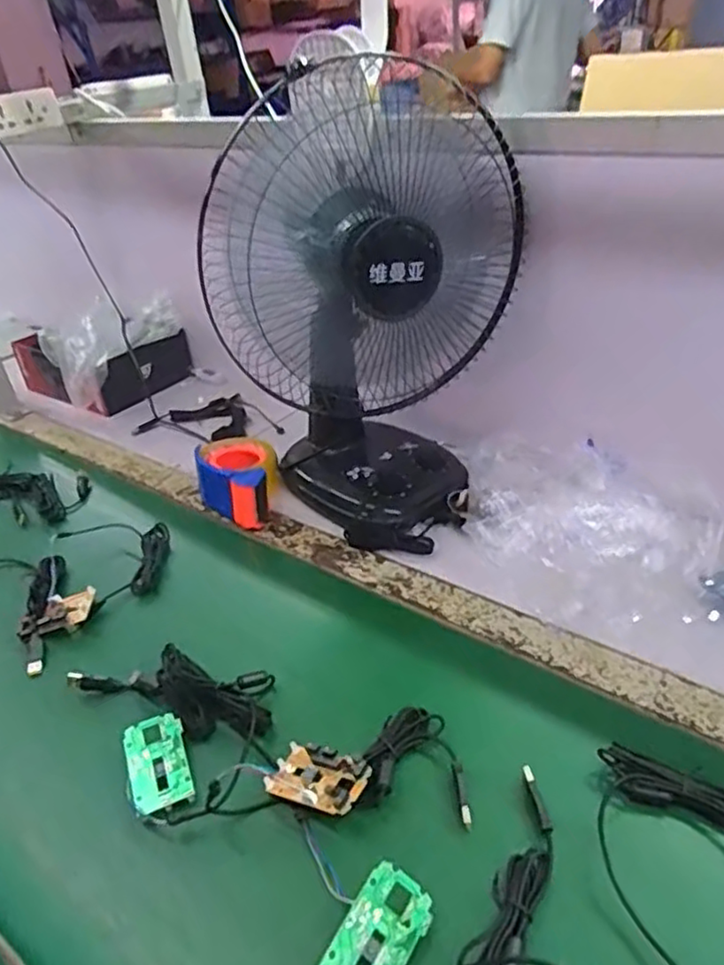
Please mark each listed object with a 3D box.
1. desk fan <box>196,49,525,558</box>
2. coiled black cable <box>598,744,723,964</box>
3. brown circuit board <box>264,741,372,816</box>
[{"bbox_3d":[0.015,-0.161,0.711,0.280,0.443,0.209,4,35,12],"label":"desk fan"},{"bbox_3d":[0.216,0.244,0.444,0.112,0.023,0.154,-10,33,-10],"label":"coiled black cable"},{"bbox_3d":[-0.035,0.222,0.506,0.076,0.014,0.044,1,36,38],"label":"brown circuit board"}]

